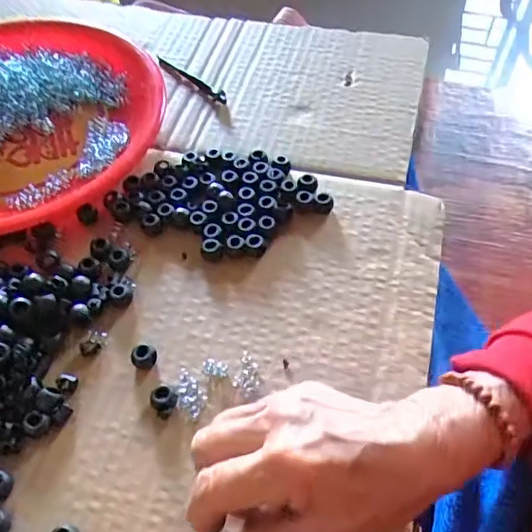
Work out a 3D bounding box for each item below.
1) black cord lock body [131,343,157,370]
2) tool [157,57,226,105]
[{"bbox_3d":[-0.075,0.056,0.341,0.015,0.012,0.012,-29,58,-21],"label":"black cord lock body"},{"bbox_3d":[-0.070,-0.170,0.507,0.091,0.004,0.013,38,62,23],"label":"tool"}]

